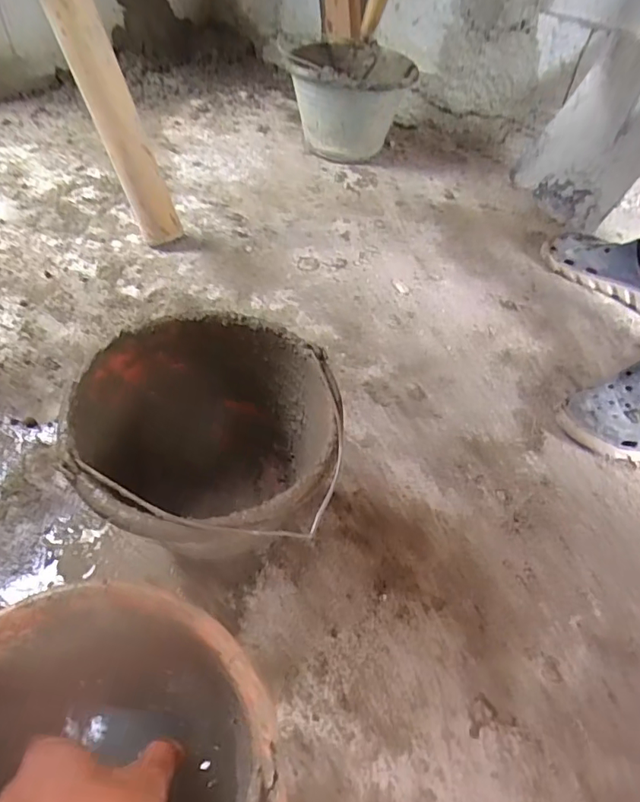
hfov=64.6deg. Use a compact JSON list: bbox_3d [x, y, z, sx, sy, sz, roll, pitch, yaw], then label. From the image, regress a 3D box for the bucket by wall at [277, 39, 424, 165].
[{"bbox_3d":[0.085,-0.644,1.081,0.237,0.186,0.302,21,52,13],"label":"bucket by wall"}]

